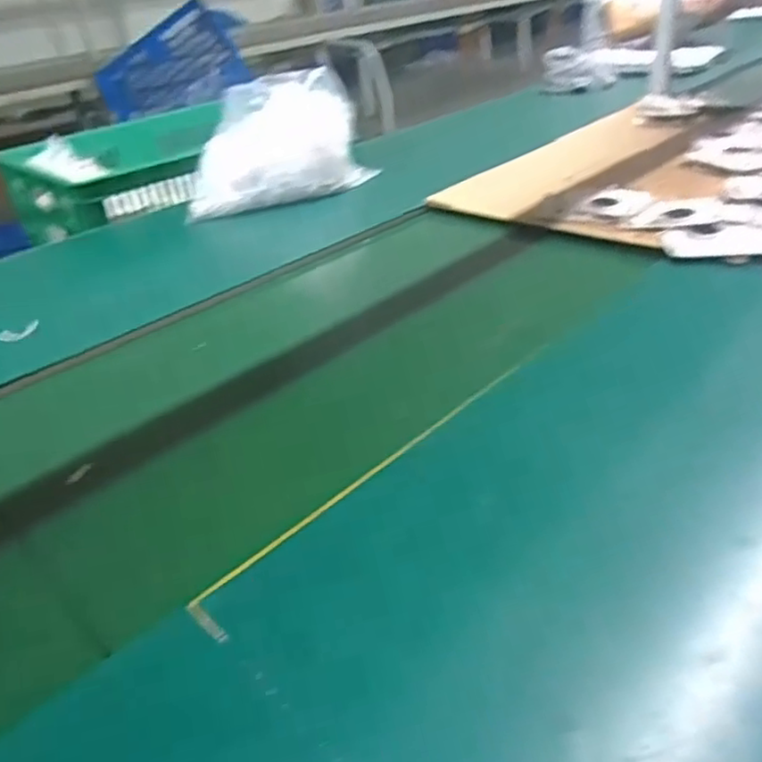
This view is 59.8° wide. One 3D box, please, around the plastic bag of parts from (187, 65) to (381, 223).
[{"bbox_3d":[-0.182,-0.413,1.152,0.304,0.188,0.162,-4,33,4],"label":"plastic bag of parts"}]

